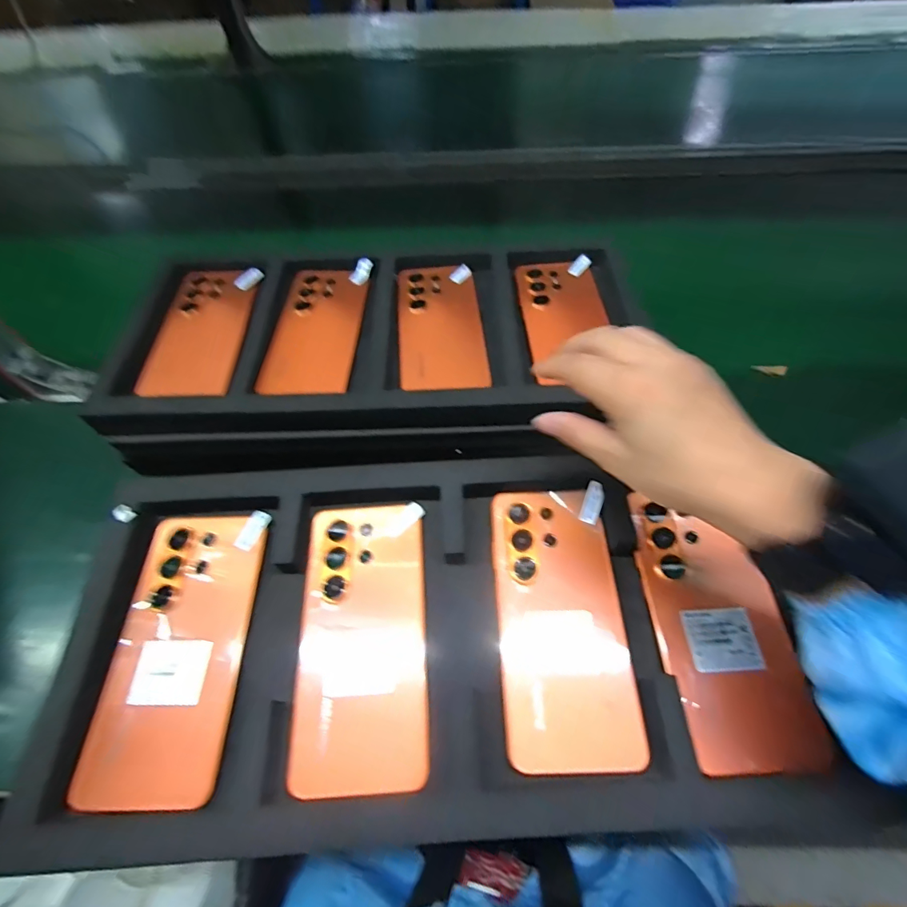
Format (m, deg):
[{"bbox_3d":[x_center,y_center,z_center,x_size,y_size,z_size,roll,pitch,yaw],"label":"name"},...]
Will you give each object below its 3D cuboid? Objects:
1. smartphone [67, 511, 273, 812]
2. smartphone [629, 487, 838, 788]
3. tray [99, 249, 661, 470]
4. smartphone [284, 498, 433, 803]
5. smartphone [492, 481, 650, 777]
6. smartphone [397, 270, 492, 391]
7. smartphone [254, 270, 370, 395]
[{"bbox_3d":[-0.173,0.119,0.290,0.078,0.011,0.170,0,58,2],"label":"smartphone"},{"bbox_3d":[0.167,0.104,0.287,0.076,0.007,0.160,-2,58,1],"label":"smartphone"},{"bbox_3d":[-0.071,-0.107,0.446,0.475,0.059,0.259,-4,58,-1],"label":"tray"},{"bbox_3d":[-0.057,0.114,0.292,0.077,0.012,0.168,-3,58,0],"label":"smartphone"},{"bbox_3d":[0.069,0.101,0.292,0.079,0.015,0.170,-1,58,1],"label":"smartphone"},{"bbox_3d":[-0.012,-0.124,0.437,0.078,0.008,0.161,-4,58,-1],"label":"smartphone"},{"bbox_3d":[-0.132,-0.122,0.443,0.081,0.009,0.165,2,58,3],"label":"smartphone"}]

